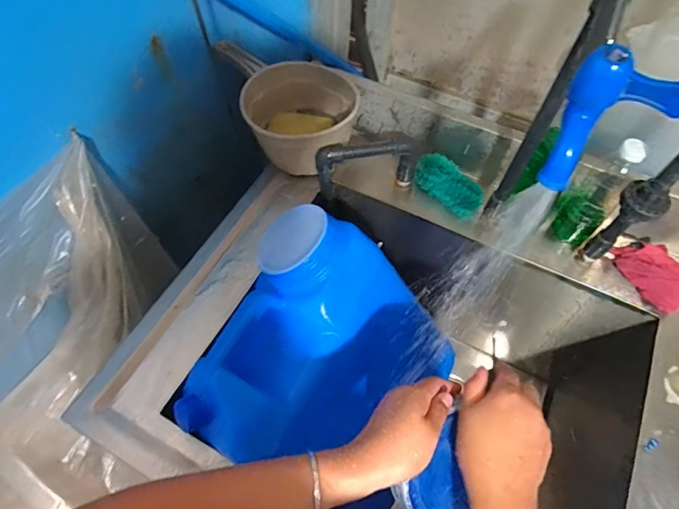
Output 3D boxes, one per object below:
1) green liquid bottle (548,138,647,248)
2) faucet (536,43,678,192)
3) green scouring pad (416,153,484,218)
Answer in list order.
[{"bbox_3d":[0.354,-0.080,0.606,0.062,0.179,0.067,39,66,20],"label":"green liquid bottle"},{"bbox_3d":[0.171,-0.087,0.281,0.059,0.077,0.062,16,60,8],"label":"faucet"},{"bbox_3d":[0.170,-0.108,0.692,0.059,0.036,0.117,-34,65,-20],"label":"green scouring pad"}]

